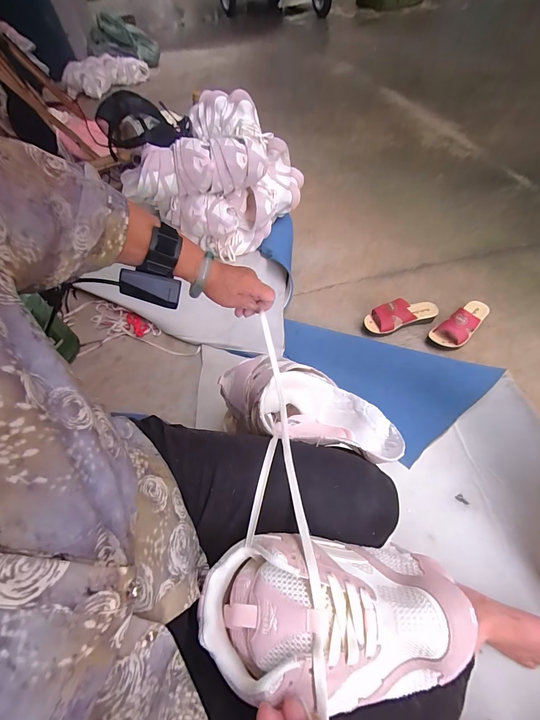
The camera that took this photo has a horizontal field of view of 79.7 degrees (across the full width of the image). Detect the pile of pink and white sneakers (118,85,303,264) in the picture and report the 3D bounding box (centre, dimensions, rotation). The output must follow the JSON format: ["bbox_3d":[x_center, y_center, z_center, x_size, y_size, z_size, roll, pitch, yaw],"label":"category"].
[{"bbox_3d":[-0.143,-0.605,1.103,0.460,0.345,0.365,7,56,12],"label":"pile of pink and white sneakers"}]

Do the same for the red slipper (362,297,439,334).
[{"bbox_3d":[0.388,-0.136,0.965,0.211,0.073,0.080,-16,55,-8],"label":"red slipper"}]

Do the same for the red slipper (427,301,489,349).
[{"bbox_3d":[0.561,-0.110,0.931,0.209,0.074,0.085,-31,58,-17],"label":"red slipper"}]

